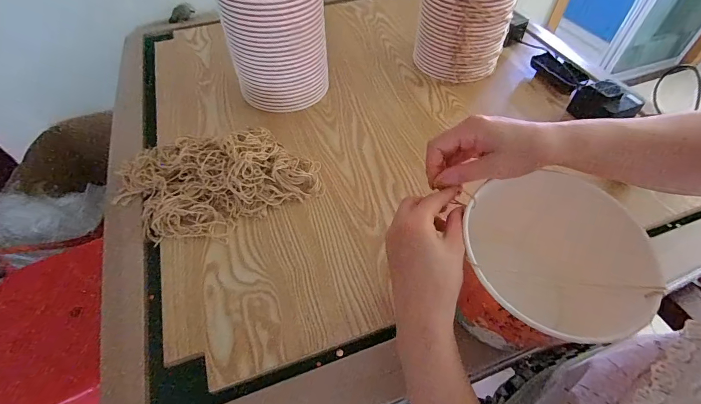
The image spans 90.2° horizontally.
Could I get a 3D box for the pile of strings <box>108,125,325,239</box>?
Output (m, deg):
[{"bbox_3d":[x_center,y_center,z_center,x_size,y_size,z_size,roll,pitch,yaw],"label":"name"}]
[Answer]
[{"bbox_3d":[-0.190,-0.040,0.496,0.269,0.053,0.168,-19,56,-14],"label":"pile of strings"}]

